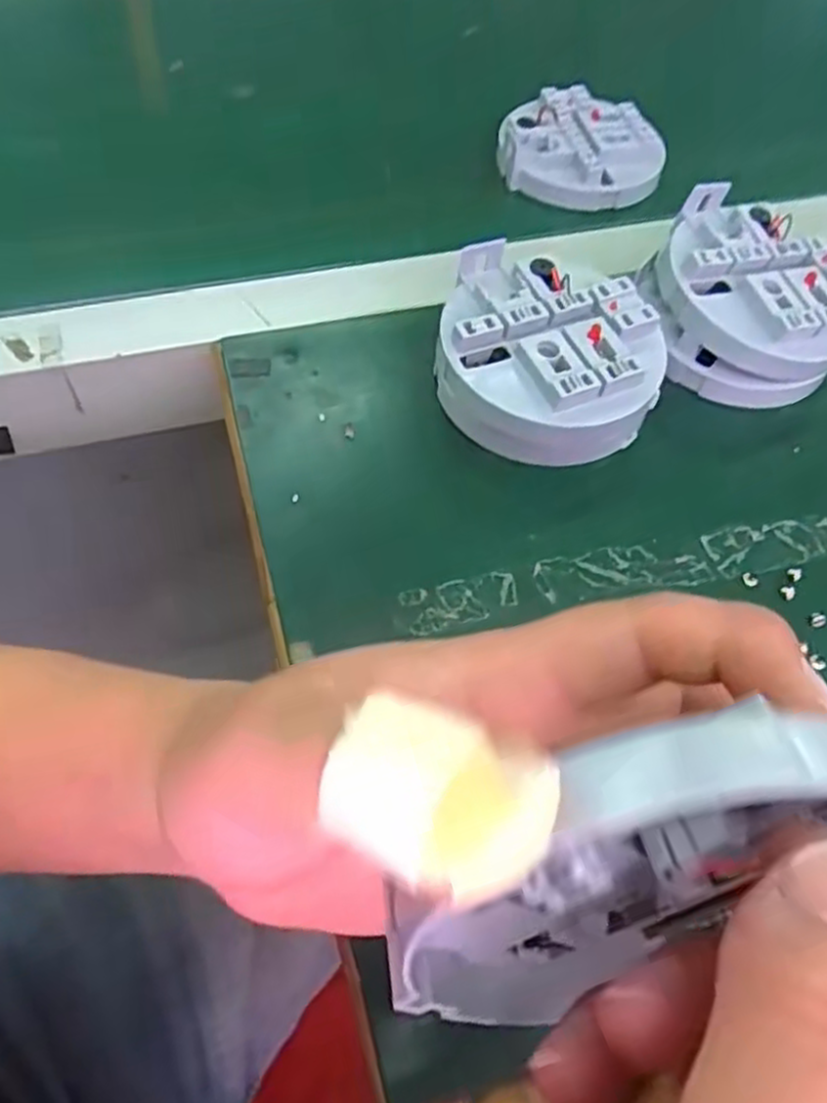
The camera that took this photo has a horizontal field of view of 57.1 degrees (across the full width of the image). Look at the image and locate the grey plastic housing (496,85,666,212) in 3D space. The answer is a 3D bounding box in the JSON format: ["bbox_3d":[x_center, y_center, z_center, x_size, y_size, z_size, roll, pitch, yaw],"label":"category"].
[{"bbox_3d":[0.104,-0.260,0.486,0.096,0.033,0.093,2,58,-2],"label":"grey plastic housing"}]

